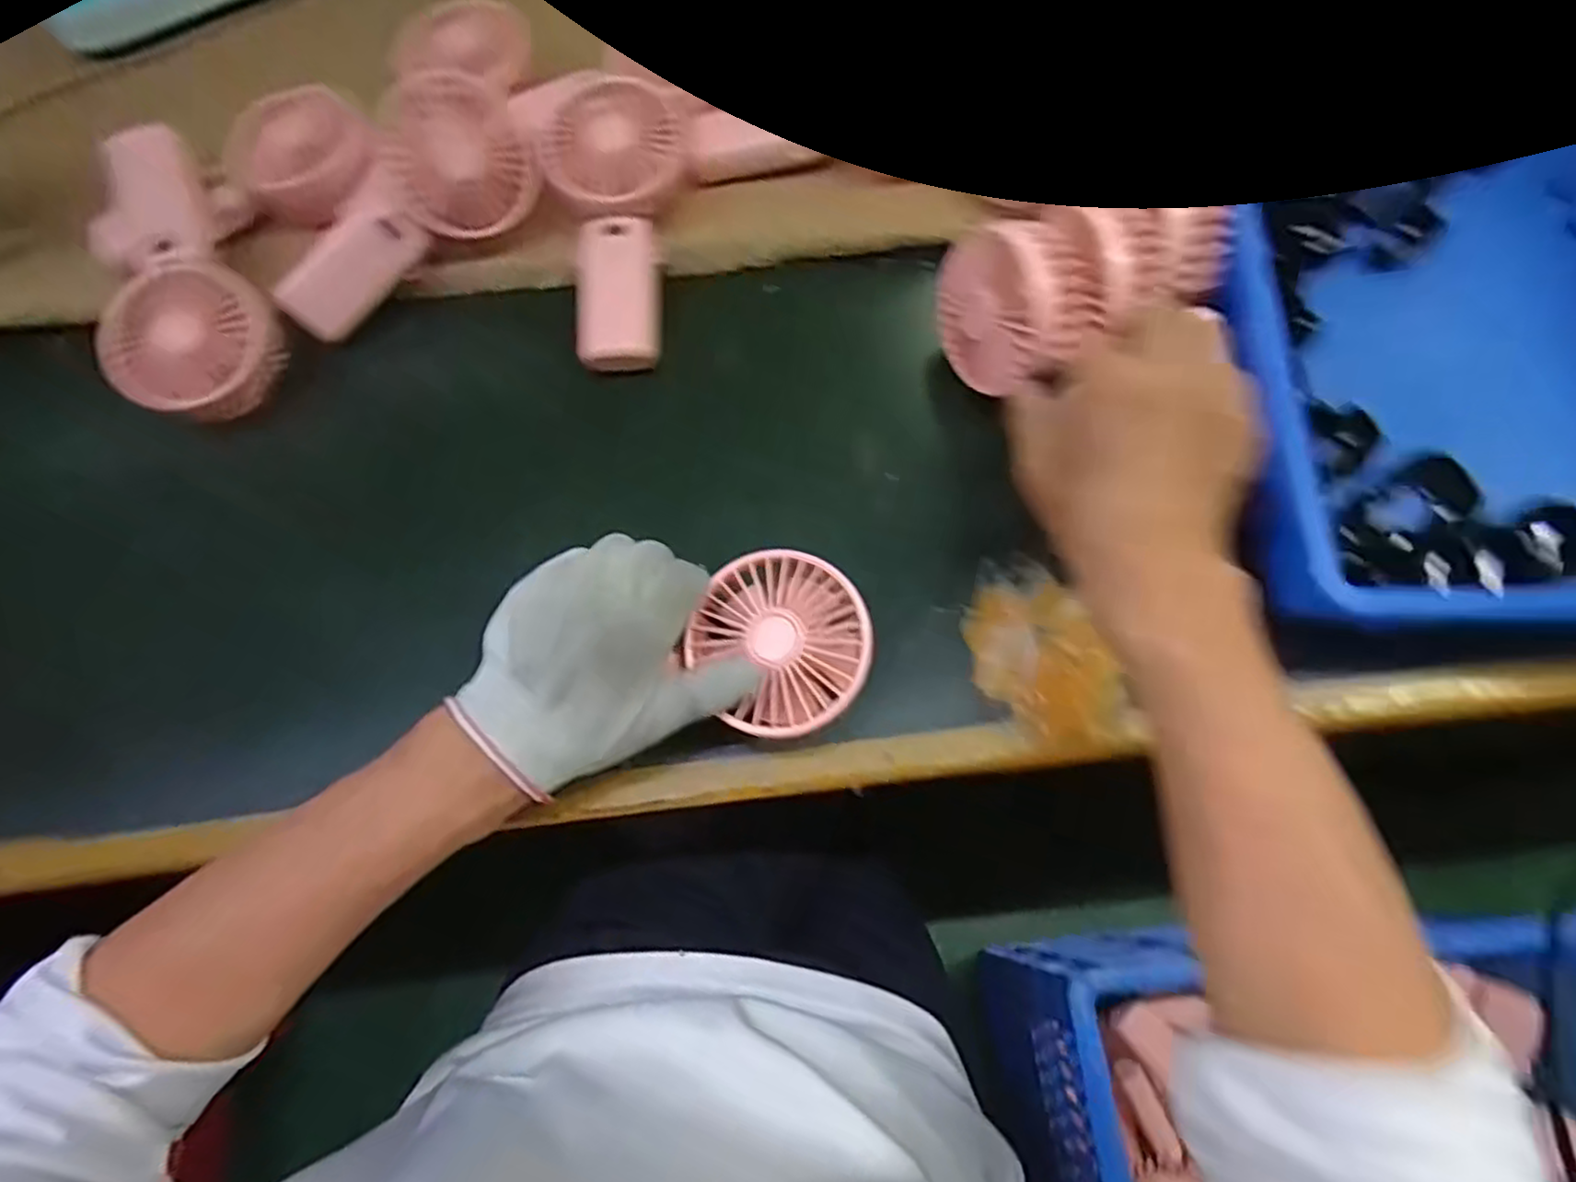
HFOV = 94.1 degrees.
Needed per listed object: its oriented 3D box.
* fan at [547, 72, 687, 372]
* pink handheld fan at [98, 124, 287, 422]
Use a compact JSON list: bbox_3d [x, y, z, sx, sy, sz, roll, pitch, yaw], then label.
[{"bbox_3d":[-0.106,-0.223,0.445,0.080,0.032,0.179,0,89,3],"label":"fan"},{"bbox_3d":[-0.355,-0.187,0.423,0.081,0.052,0.172,-16,86,-4],"label":"pink handheld fan"}]

